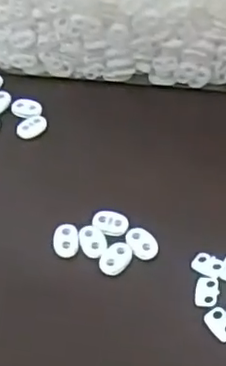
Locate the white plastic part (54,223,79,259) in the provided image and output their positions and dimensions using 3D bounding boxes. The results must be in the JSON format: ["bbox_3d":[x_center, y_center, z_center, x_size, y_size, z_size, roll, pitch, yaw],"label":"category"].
[{"bbox_3d":[-0.028,0.035,0.384,0.015,0.007,0.021,-4,49,-1],"label":"white plastic part"}]

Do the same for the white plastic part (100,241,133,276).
[{"bbox_3d":[0.002,0.045,0.376,0.015,0.005,0.023,23,54,21],"label":"white plastic part"}]

